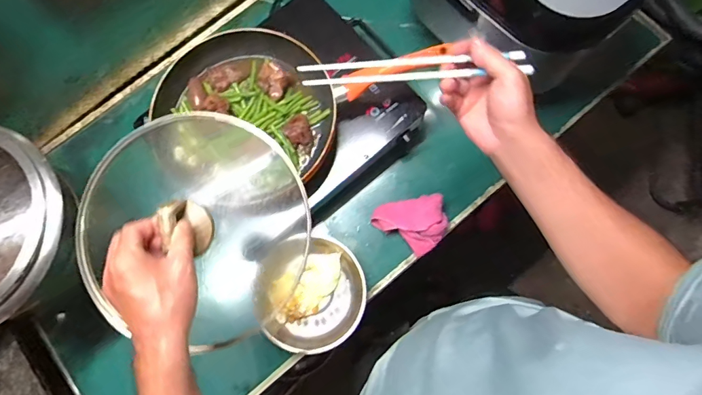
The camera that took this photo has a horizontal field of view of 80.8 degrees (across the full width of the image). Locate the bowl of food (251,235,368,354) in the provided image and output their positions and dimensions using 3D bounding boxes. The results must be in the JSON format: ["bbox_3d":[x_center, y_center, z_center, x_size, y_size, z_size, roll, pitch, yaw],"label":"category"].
[{"bbox_3d":[-0.068,0.151,0.660,0.179,0.035,0.169,0,78,2],"label":"bowl of food"}]

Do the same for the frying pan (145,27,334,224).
[{"bbox_3d":[-0.171,-0.124,0.658,0.348,0.080,0.281,26,80,7],"label":"frying pan"}]

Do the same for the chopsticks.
[{"bbox_3d":[0.070,-0.140,0.448,0.245,0.017,0.031,-3,78,0],"label":"chopsticks"}]

